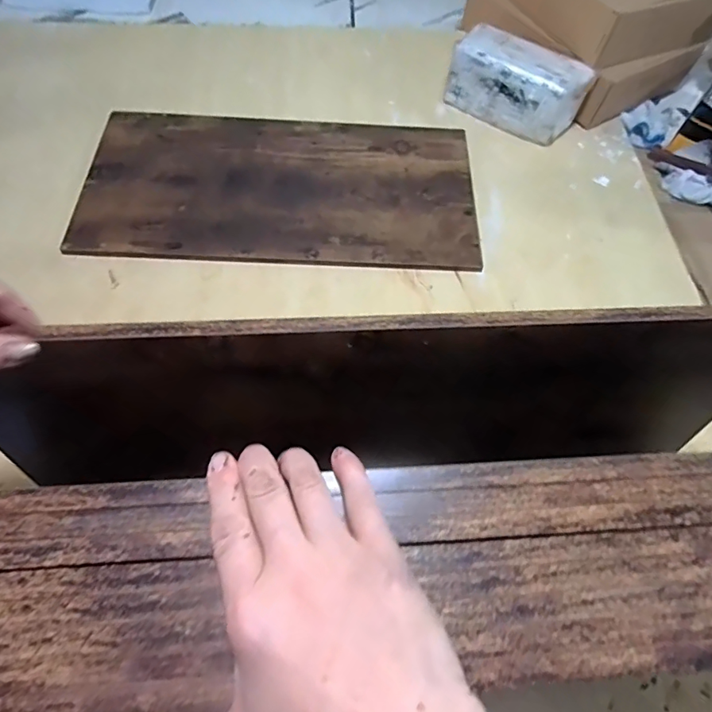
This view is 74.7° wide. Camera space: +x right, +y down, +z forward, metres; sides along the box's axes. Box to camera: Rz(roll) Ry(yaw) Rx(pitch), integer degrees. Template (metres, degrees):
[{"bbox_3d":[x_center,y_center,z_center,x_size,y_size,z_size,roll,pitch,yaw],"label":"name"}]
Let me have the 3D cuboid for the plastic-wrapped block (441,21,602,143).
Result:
[{"bbox_3d":[0.263,-0.455,0.776,0.224,0.089,0.090,30,67,12],"label":"plastic-wrapped block"}]

